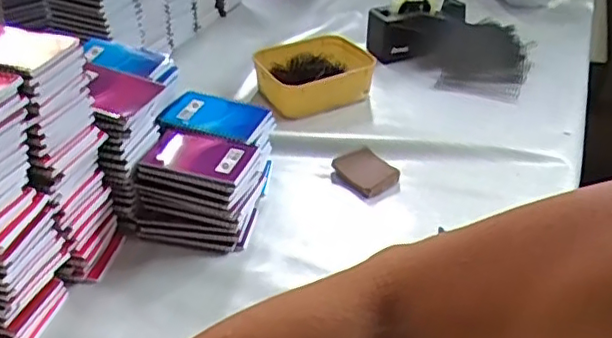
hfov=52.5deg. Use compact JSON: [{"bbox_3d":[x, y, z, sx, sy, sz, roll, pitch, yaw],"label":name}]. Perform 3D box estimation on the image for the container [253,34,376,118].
[{"bbox_3d":[0.012,-0.164,1.122,0.195,0.076,0.168,-25,42,-32],"label":"container"}]

